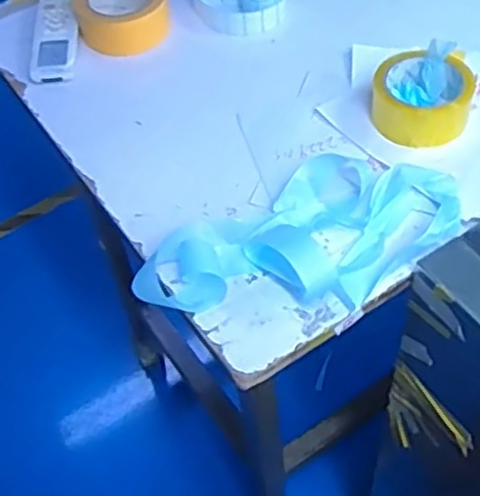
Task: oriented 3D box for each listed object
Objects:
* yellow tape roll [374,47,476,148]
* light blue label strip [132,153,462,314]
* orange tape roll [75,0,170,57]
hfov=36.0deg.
[{"bbox_3d":[0.186,-0.154,0.752,0.098,0.047,0.099,-3,53,4],"label":"yellow tape roll"},{"bbox_3d":[0.058,-0.007,0.659,0.285,0.043,0.142,-29,55,-16],"label":"light blue label strip"},{"bbox_3d":[-0.144,-0.284,0.880,0.113,0.049,0.097,25,59,23],"label":"orange tape roll"}]

